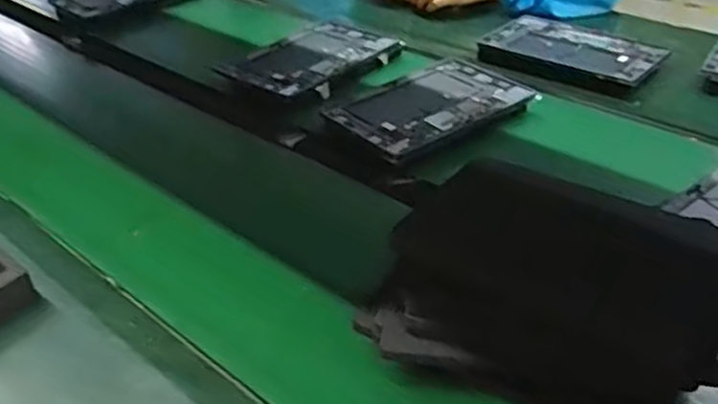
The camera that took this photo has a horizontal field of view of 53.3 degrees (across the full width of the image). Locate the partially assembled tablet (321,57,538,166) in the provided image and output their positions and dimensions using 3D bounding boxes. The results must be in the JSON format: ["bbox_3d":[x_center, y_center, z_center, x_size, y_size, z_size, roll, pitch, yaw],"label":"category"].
[{"bbox_3d":[0.110,-0.143,1.079,0.297,0.031,0.205,-25,40,-29],"label":"partially assembled tablet"}]

